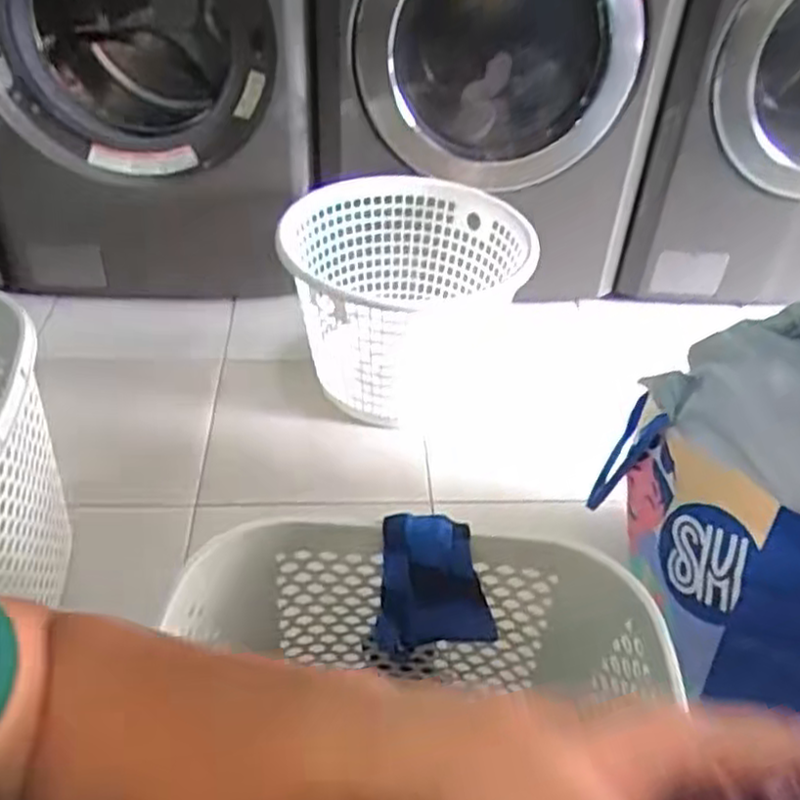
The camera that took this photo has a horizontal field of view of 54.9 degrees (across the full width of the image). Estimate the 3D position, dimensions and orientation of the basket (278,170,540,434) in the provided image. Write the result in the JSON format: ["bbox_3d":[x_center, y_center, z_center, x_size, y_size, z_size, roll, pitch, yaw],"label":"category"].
[{"bbox_3d":[0.013,-0.190,1.444,0.422,0.341,0.411,4,40,2],"label":"basket"}]

